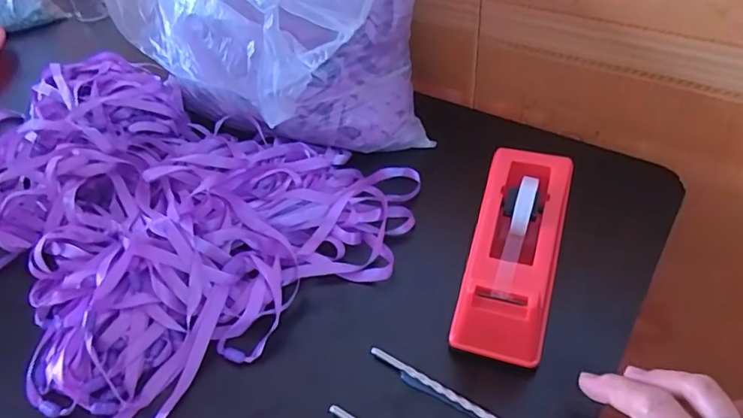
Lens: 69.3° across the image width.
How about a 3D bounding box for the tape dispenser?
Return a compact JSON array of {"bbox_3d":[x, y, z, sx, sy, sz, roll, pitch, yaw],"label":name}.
[{"bbox_3d":[0.104,0.032,0.388,0.063,0.076,0.158,11,48,17],"label":"tape dispenser"}]

